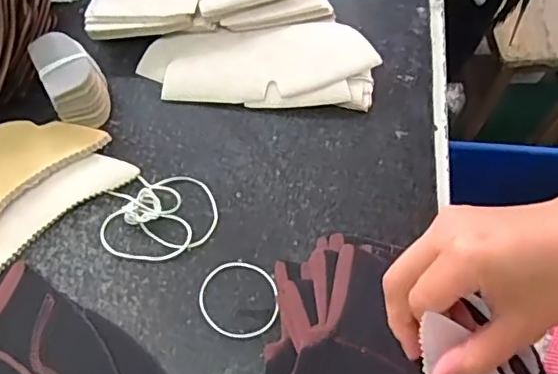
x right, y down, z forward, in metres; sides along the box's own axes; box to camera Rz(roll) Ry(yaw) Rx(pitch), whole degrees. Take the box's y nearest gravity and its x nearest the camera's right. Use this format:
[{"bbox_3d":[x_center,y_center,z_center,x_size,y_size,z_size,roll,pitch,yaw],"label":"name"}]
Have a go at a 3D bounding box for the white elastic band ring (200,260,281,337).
[{"bbox_3d":[-0.027,0.075,0.390,0.055,0.004,0.050,0,66,0],"label":"white elastic band ring"}]

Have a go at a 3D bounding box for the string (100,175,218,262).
[{"bbox_3d":[-0.086,0.021,0.416,0.081,0.009,0.065,-1,66,0],"label":"string"}]

